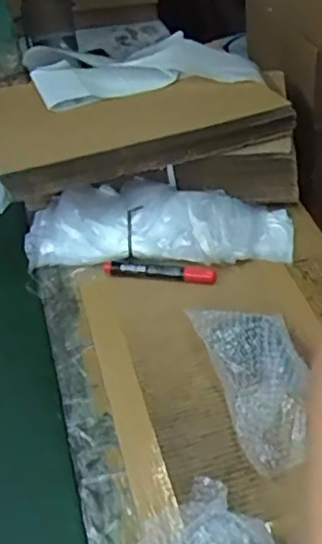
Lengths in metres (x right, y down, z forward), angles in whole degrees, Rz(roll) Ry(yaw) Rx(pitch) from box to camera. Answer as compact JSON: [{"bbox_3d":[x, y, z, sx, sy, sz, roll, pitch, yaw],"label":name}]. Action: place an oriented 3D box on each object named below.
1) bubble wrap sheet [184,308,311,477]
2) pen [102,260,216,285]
[{"bbox_3d":[0.089,0.093,0.582,0.074,0.073,0.169,-12,43,-9],"label":"bubble wrap sheet"},{"bbox_3d":[-0.002,-0.002,0.724,0.131,0.018,0.021,5,43,10],"label":"pen"}]

